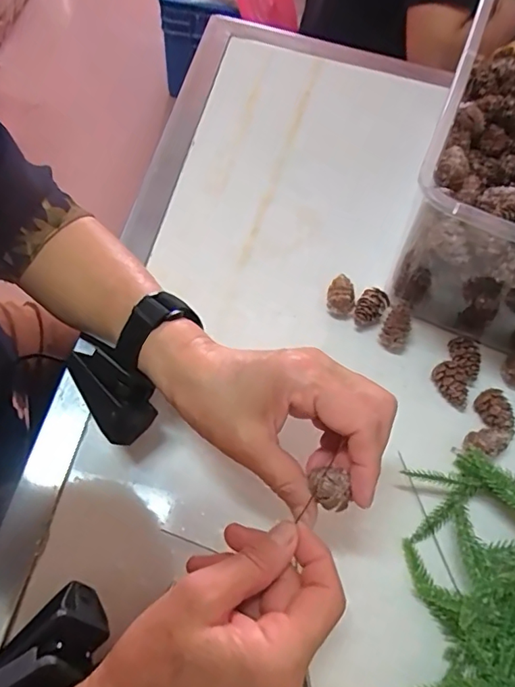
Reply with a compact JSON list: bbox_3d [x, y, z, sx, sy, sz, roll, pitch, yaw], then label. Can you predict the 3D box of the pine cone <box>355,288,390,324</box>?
[{"bbox_3d":[0.093,-0.029,0.422,0.022,0.019,0.027,34,66,12],"label":"pine cone"}]

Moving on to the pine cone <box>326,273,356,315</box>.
[{"bbox_3d":[0.069,-0.040,0.423,0.022,0.024,0.028,19,64,5],"label":"pine cone"}]

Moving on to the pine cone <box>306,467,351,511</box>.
[{"bbox_3d":[0.038,0.076,0.271,0.019,0.015,0.021,5,63,-1],"label":"pine cone"}]

